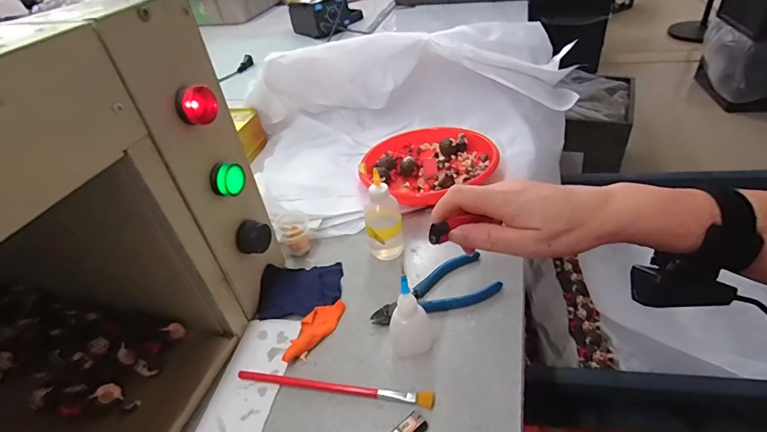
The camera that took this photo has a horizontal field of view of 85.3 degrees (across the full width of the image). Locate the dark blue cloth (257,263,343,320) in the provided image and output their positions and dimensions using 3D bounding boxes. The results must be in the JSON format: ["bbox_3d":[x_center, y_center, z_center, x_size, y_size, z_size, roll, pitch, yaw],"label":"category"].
[{"bbox_3d":[-0.084,0.072,0.426,0.079,0.016,0.067,-2,41,1],"label":"dark blue cloth"}]

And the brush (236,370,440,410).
[{"bbox_3d":[-0.042,0.142,0.343,0.164,0.013,0.012,1,40,12],"label":"brush"}]

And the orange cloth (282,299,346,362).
[{"bbox_3d":[-0.066,0.105,0.388,0.027,0.010,0.076,19,47,30],"label":"orange cloth"}]

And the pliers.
[{"bbox_3d":[0.048,0.075,0.404,0.126,0.008,0.051,-21,41,-14],"label":"pliers"}]

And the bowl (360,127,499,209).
[{"bbox_3d":[0.055,-0.071,0.561,0.164,0.035,0.162,-5,39,4],"label":"bowl"}]

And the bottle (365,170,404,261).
[{"bbox_3d":[-0.001,-0.002,0.432,0.038,0.090,0.036,-5,39,3],"label":"bottle"}]

